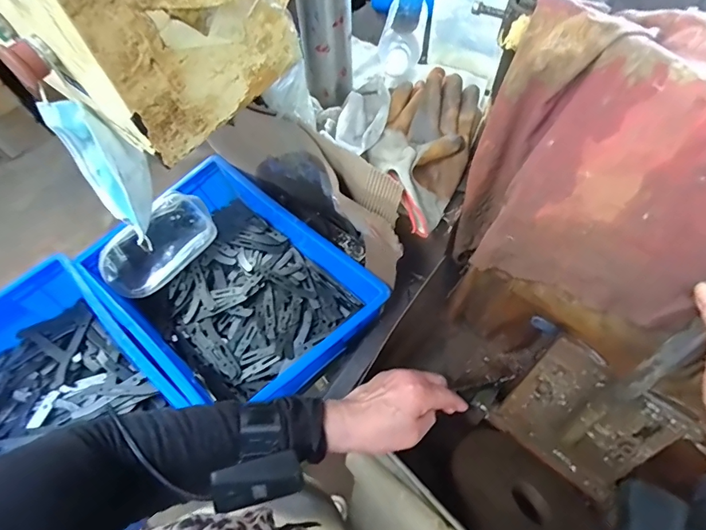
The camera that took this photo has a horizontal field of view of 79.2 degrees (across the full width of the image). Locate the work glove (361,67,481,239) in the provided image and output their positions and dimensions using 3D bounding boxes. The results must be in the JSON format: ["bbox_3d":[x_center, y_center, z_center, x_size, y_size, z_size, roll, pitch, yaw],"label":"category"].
[{"bbox_3d":[0.083,-0.144,0.529,0.115,0.073,0.183,20,64,13],"label":"work glove"}]

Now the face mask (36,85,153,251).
[{"bbox_3d":[-0.268,-0.102,0.477,0.063,0.155,0.100,-41,68,-18],"label":"face mask"}]

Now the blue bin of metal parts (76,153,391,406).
[{"bbox_3d":[-0.190,0.032,0.692,0.416,0.108,0.286,37,69,20],"label":"blue bin of metal parts"}]

